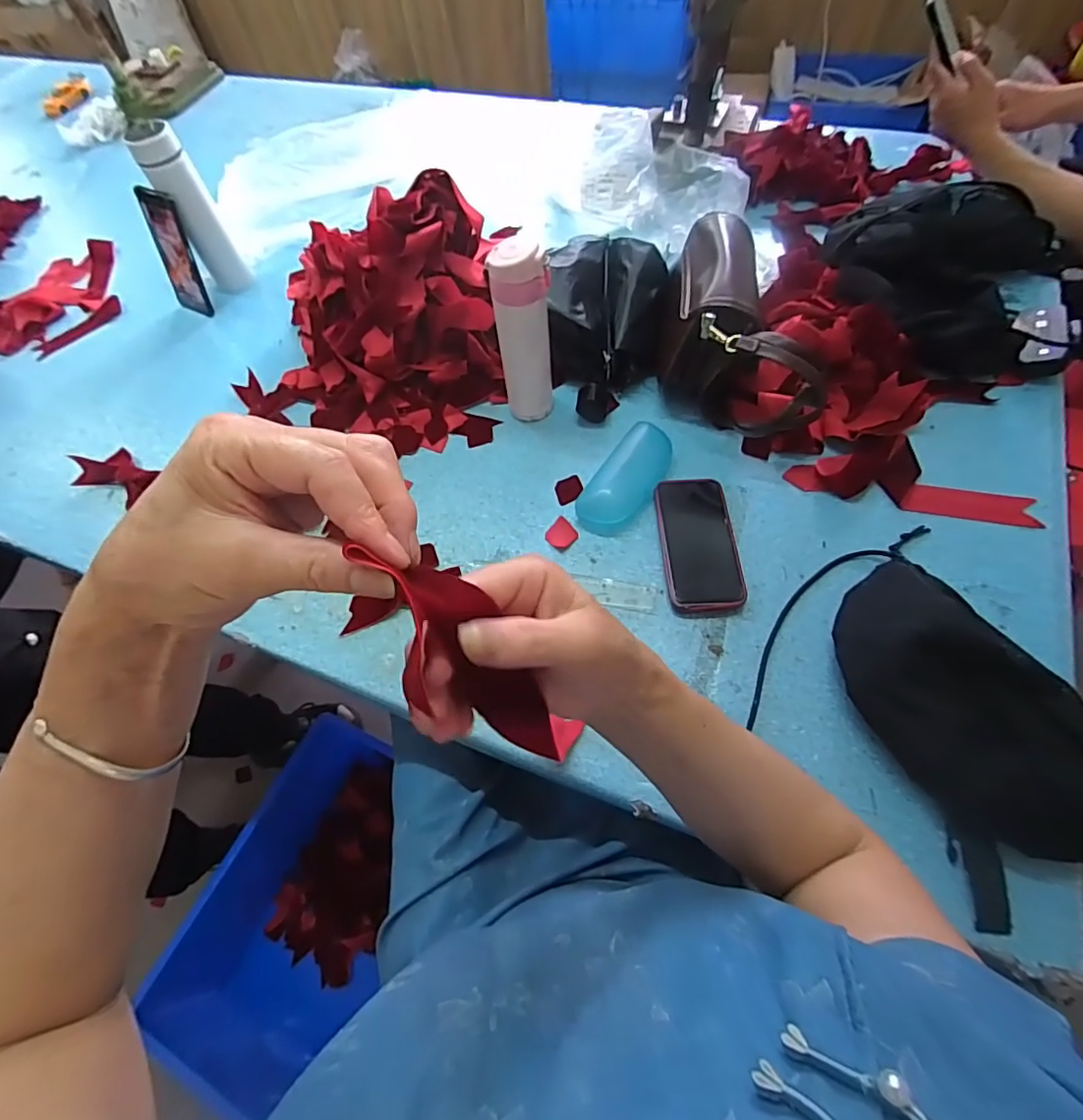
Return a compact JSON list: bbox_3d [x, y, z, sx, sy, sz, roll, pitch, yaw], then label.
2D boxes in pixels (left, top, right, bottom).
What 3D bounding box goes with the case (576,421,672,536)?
[{"bbox_3d":[0.102,-0.097,0.644,0.065,0.035,0.151,30,67,19],"label":"case"}]

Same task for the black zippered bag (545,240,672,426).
[{"bbox_3d":[0.085,-0.307,0.712,0.145,0.118,0.220,-2,60,3],"label":"black zippered bag"}]

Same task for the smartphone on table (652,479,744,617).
[{"bbox_3d":[0.172,-0.019,0.599,0.077,0.021,0.164,-3,60,2],"label":"smartphone on table"}]

